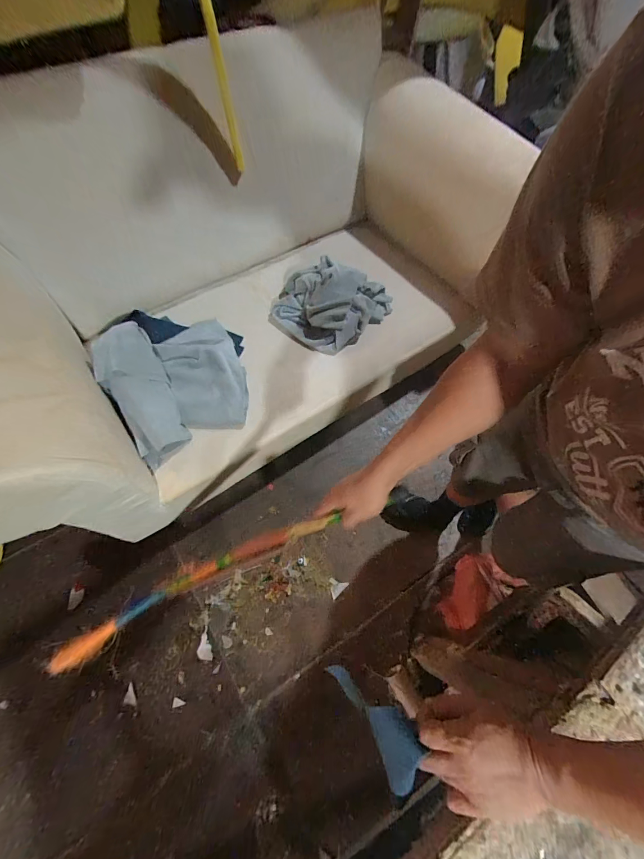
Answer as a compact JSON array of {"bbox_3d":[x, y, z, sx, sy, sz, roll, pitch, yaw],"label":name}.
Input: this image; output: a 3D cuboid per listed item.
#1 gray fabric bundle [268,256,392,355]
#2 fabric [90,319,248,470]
[{"bbox_3d":[0.027,-0.437,1.138,0.315,0.144,0.346,40,68,15],"label":"gray fabric bundle"},{"bbox_3d":[-0.413,-0.171,0.984,0.380,0.162,0.429,-30,69,-16],"label":"fabric"}]

